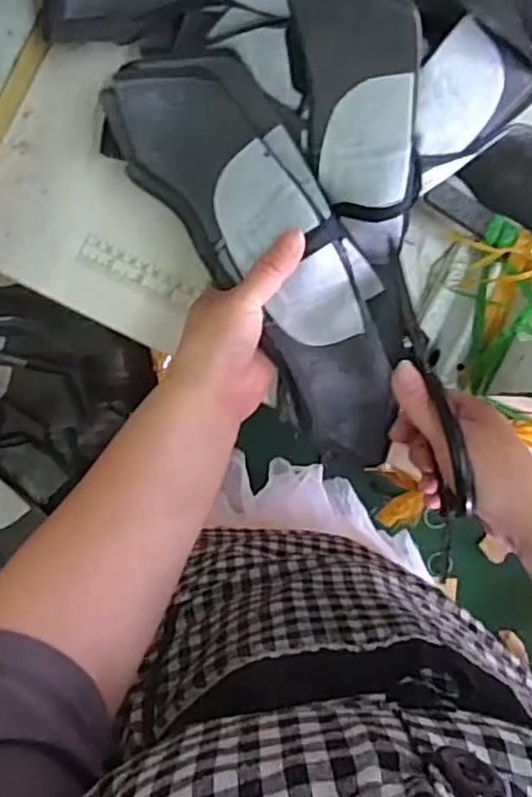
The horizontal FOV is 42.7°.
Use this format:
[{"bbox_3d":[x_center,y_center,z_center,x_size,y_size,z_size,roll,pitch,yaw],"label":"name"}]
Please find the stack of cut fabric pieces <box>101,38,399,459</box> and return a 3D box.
[{"bbox_3d":[0.011,-0.098,0.477,0.103,0.069,0.309,-31,99,-3],"label":"stack of cut fabric pieces"}]

